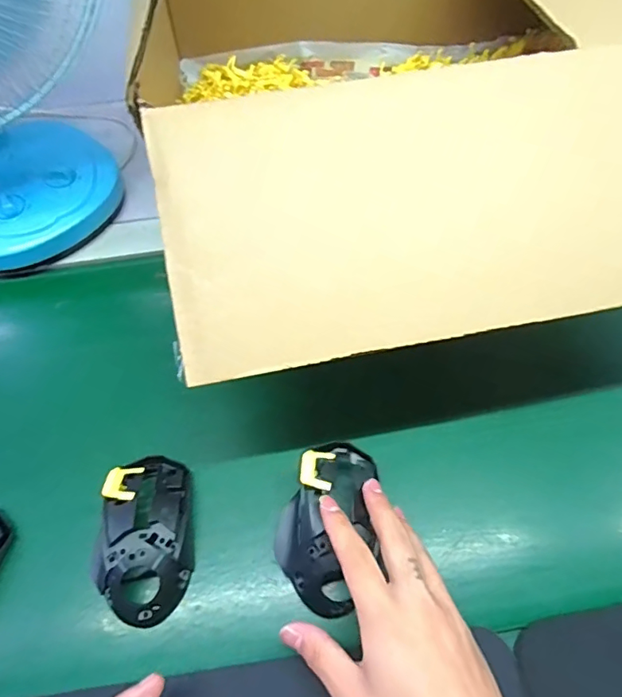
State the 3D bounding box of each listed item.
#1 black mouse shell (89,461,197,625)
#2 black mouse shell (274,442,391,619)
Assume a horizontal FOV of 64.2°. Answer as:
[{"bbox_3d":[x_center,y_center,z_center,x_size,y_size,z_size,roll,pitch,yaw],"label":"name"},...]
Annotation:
[{"bbox_3d":[-0.124,0.138,0.370,0.072,0.037,0.119,-4,56,1],"label":"black mouse shell"},{"bbox_3d":[0.013,0.125,0.357,0.067,0.030,0.115,16,70,14],"label":"black mouse shell"}]

